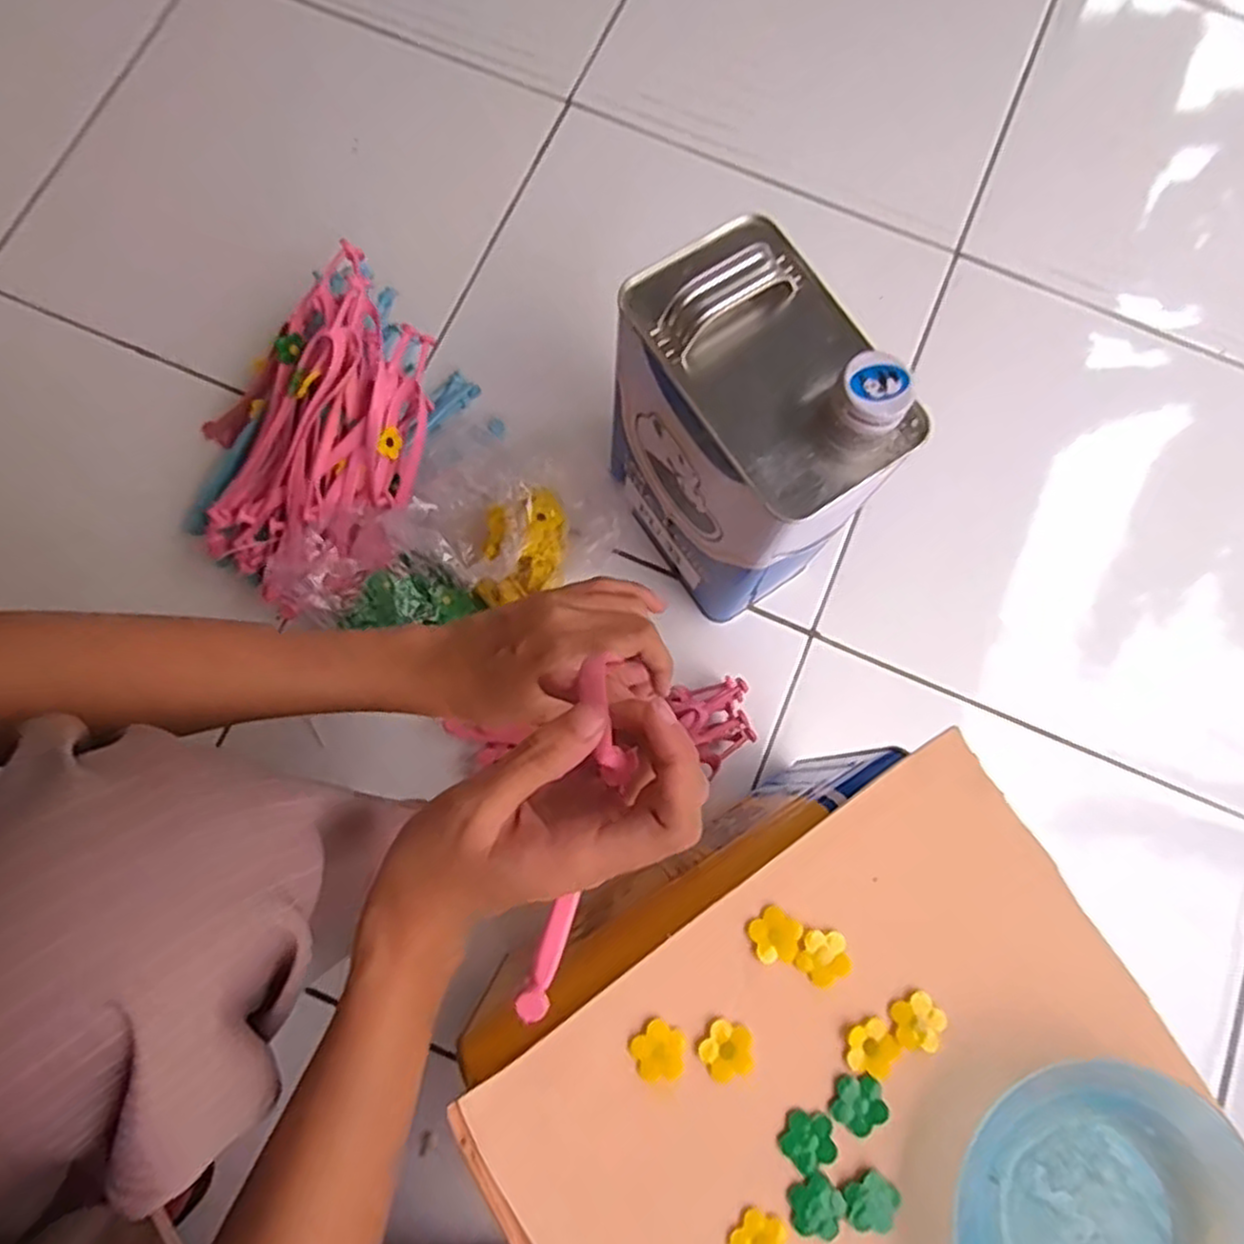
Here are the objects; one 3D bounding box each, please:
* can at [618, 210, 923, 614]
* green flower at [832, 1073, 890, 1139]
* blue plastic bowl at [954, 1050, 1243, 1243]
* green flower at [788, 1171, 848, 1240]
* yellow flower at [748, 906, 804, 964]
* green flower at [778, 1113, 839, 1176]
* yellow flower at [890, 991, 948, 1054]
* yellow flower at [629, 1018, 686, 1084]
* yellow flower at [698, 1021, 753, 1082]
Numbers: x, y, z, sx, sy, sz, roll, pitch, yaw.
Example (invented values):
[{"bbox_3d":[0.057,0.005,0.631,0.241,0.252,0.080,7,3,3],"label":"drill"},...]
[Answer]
[{"bbox_3d":[0.076,-0.121,0.518,0.115,0.267,0.169,-33,81,-8],"label":"can"},{"bbox_3d":[0.102,0.205,0.321,0.021,0.004,0.022,0,78,-2],"label":"green flower"},{"bbox_3d":[0.200,0.252,0.306,0.128,0.030,0.116,-41,82,-9],"label":"blue plastic bowl"},{"bbox_3d":[0.082,0.246,0.315,0.023,0.004,0.022,0,78,-2],"label":"green flower"},{"bbox_3d":[0.069,0.139,0.335,0.023,0.004,0.022,0,78,-2],"label":"yellow flower"},{"bbox_3d":[0.078,0.219,0.317,0.023,0.004,0.022,-13,79,-5],"label":"green flower"},{"bbox_3d":[0.130,0.175,0.328,0.023,0.007,0.021,0,78,-2],"label":"yellow flower"},{"bbox_3d":[0.016,0.185,0.324,0.023,0.004,0.022,0,78,-2],"label":"yellow flower"},{"bbox_3d":[0.046,0.185,0.325,0.022,0.004,0.023,0,78,-2],"label":"yellow flower"}]

